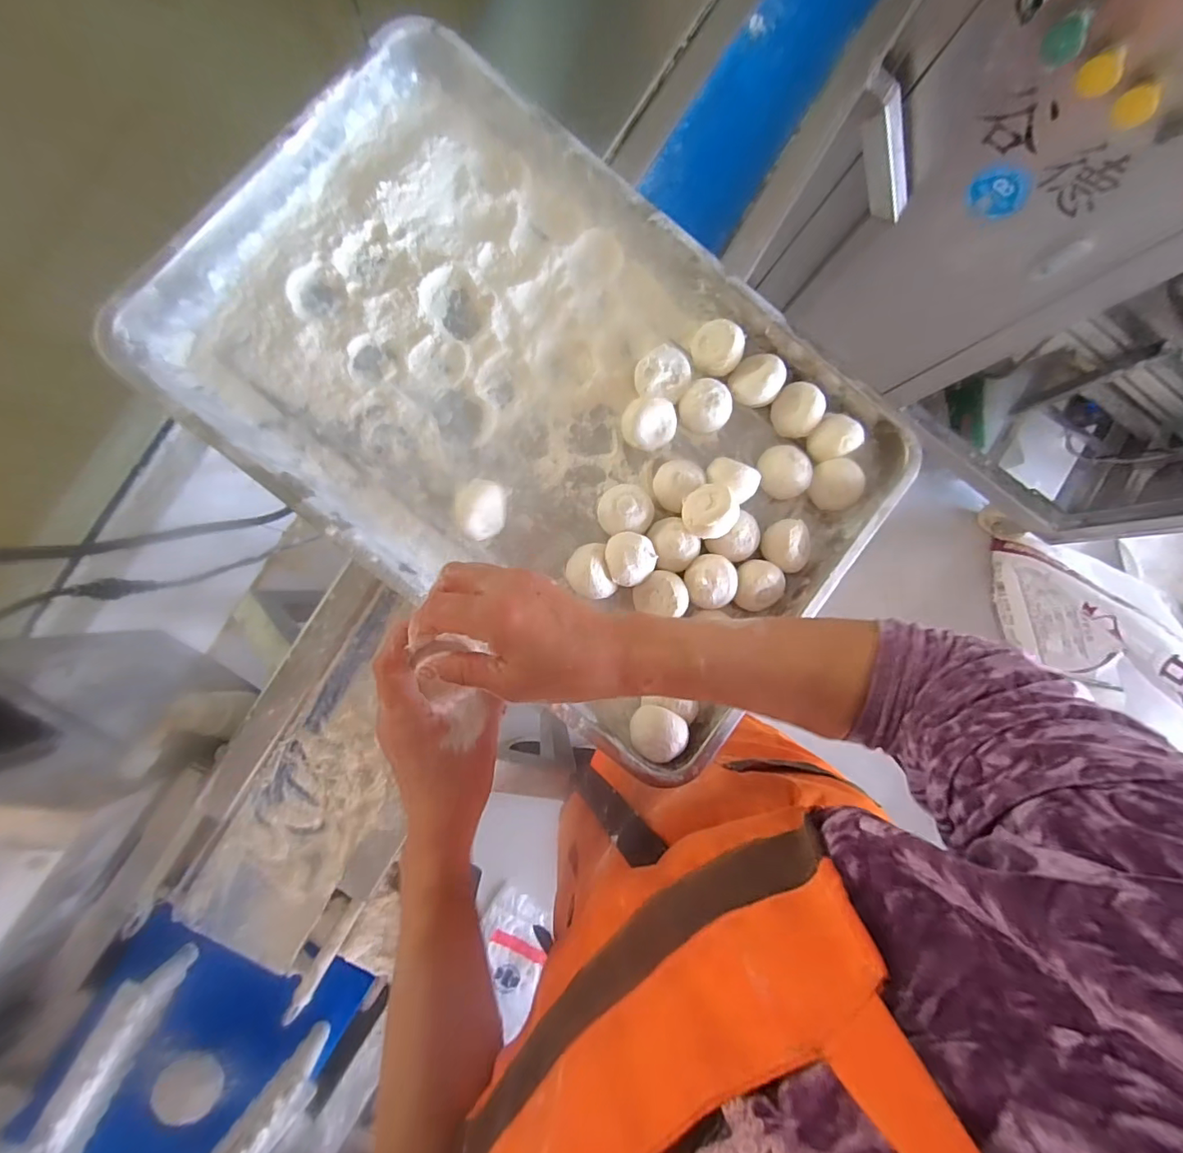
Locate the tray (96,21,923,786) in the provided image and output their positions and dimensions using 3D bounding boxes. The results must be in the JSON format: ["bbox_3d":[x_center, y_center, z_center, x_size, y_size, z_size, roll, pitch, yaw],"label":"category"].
[{"bbox_3d":[-0.042,-0.147,0.450,0.575,0.064,0.378,39,85,-5],"label":"tray"}]

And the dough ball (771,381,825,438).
[{"bbox_3d":[0.185,-0.150,0.476,0.034,0.038,0.044,-37,93,-6],"label":"dough ball"}]

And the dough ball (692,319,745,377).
[{"bbox_3d":[0.113,-0.206,0.475,0.044,0.033,0.037,38,85,-5],"label":"dough ball"}]

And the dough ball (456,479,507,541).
[{"bbox_3d":[-0.092,-0.055,0.448,0.039,0.045,0.047,-3,89,-7],"label":"dough ball"}]

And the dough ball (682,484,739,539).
[{"bbox_3d":[0.100,-0.055,0.441,0.044,0.032,0.045,0,88,-8],"label":"dough ball"}]

